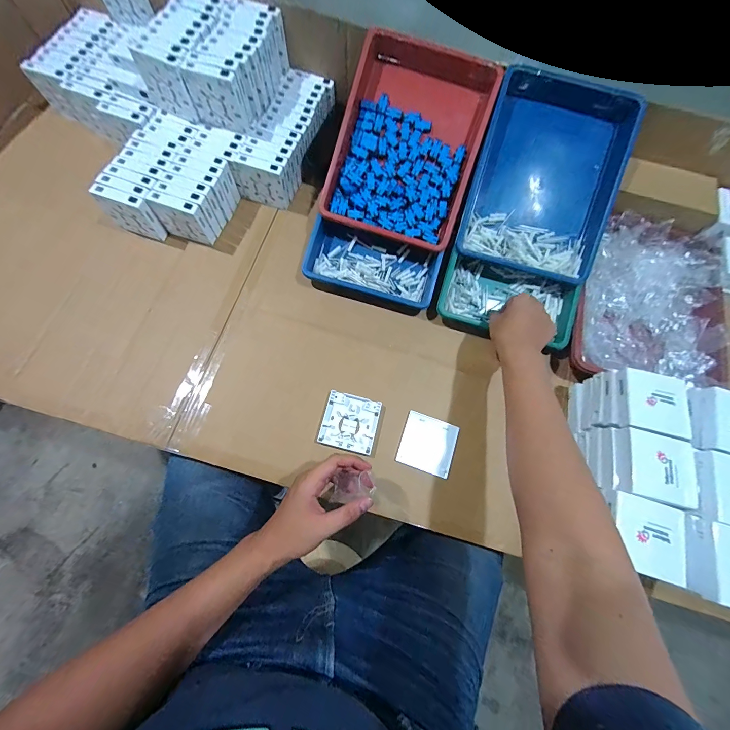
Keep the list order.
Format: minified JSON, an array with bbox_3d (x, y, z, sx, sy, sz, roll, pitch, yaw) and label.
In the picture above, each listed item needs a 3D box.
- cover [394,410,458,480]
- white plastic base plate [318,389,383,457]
[{"bbox_3d":[0.103,0.128,0.520,0.087,0.010,0.086,20,72,2],"label":"cover"},{"bbox_3d":[-0.023,0.092,0.519,0.086,0.009,0.085,15,72,0],"label":"white plastic base plate"}]

